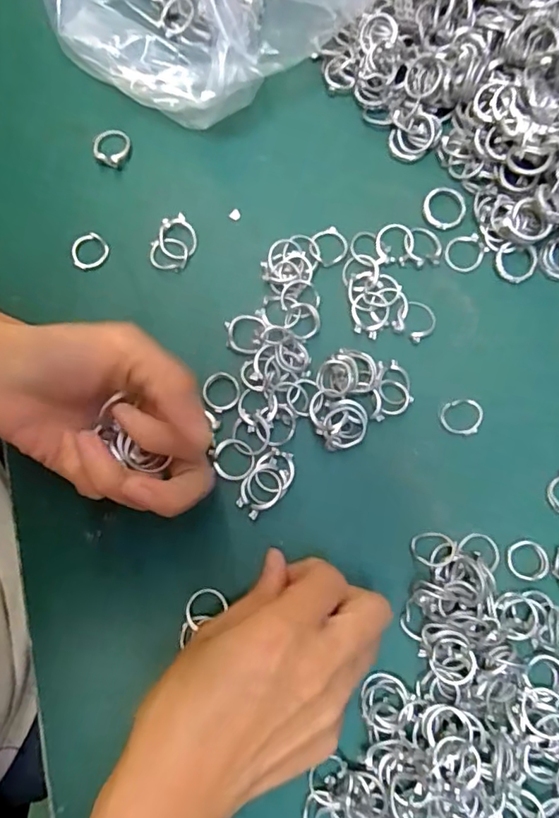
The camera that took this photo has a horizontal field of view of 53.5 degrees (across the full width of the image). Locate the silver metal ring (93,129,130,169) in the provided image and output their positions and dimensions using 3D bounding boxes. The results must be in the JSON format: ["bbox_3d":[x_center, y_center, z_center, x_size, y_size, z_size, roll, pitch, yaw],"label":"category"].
[{"bbox_3d":[-0.098,-0.154,0.326,0.019,0.007,0.023,20,79,4],"label":"silver metal ring"}]

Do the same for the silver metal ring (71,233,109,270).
[{"bbox_3d":[-0.108,-0.089,0.314,0.021,0.004,0.019,-37,81,-7],"label":"silver metal ring"}]

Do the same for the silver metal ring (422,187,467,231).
[{"bbox_3d":[0.096,-0.117,0.319,0.027,0.004,0.023,-27,80,-5],"label":"silver metal ring"}]

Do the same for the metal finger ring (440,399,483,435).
[{"bbox_3d":[0.098,0.004,0.297,0.022,0.004,0.019,13,79,2],"label":"metal finger ring"}]

